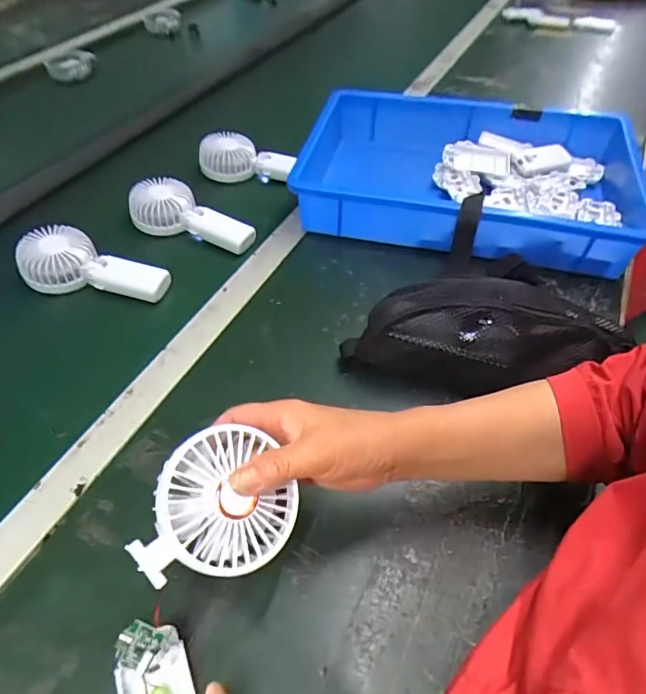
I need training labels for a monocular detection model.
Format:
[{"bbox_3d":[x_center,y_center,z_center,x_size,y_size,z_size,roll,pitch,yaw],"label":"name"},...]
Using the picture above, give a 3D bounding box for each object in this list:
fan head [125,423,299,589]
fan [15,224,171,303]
[{"bbox_3d":[-0.067,0.096,0.309,0.091,0.039,0.084,6,69,-29],"label":"fan head"},{"bbox_3d":[-0.287,-0.097,0.607,0.183,0.046,0.087,19,52,15],"label":"fan"}]

